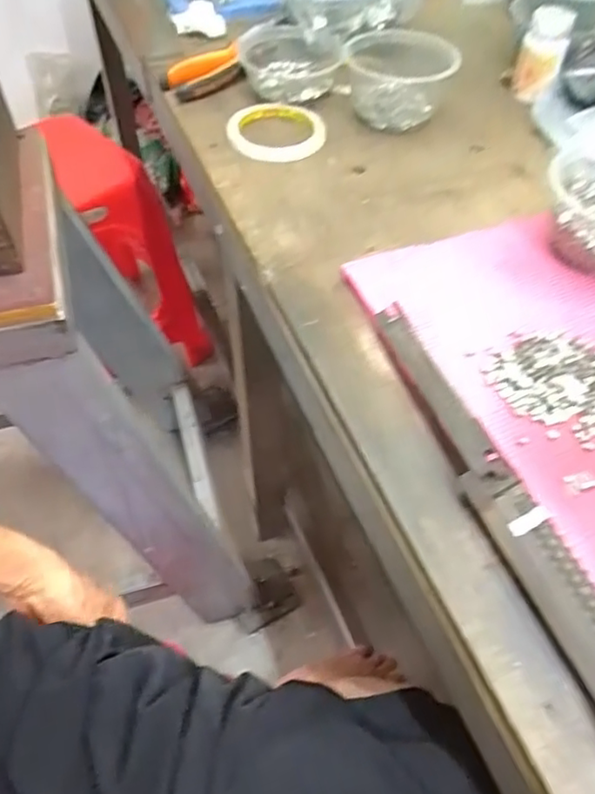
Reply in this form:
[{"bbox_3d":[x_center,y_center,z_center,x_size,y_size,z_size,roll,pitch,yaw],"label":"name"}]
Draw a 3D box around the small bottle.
[{"bbox_3d":[0.262,-0.367,0.647,0.045,0.081,0.043,17,55,13],"label":"small bottle"}]

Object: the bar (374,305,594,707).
[{"bbox_3d":[0.116,0.059,0.353,0.027,0.027,0.306,-18,55,-12],"label":"bar"}]

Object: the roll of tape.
[{"bbox_3d":[-0.023,-0.278,0.627,0.097,0.011,0.097,1,54,-1],"label":"roll of tape"}]

